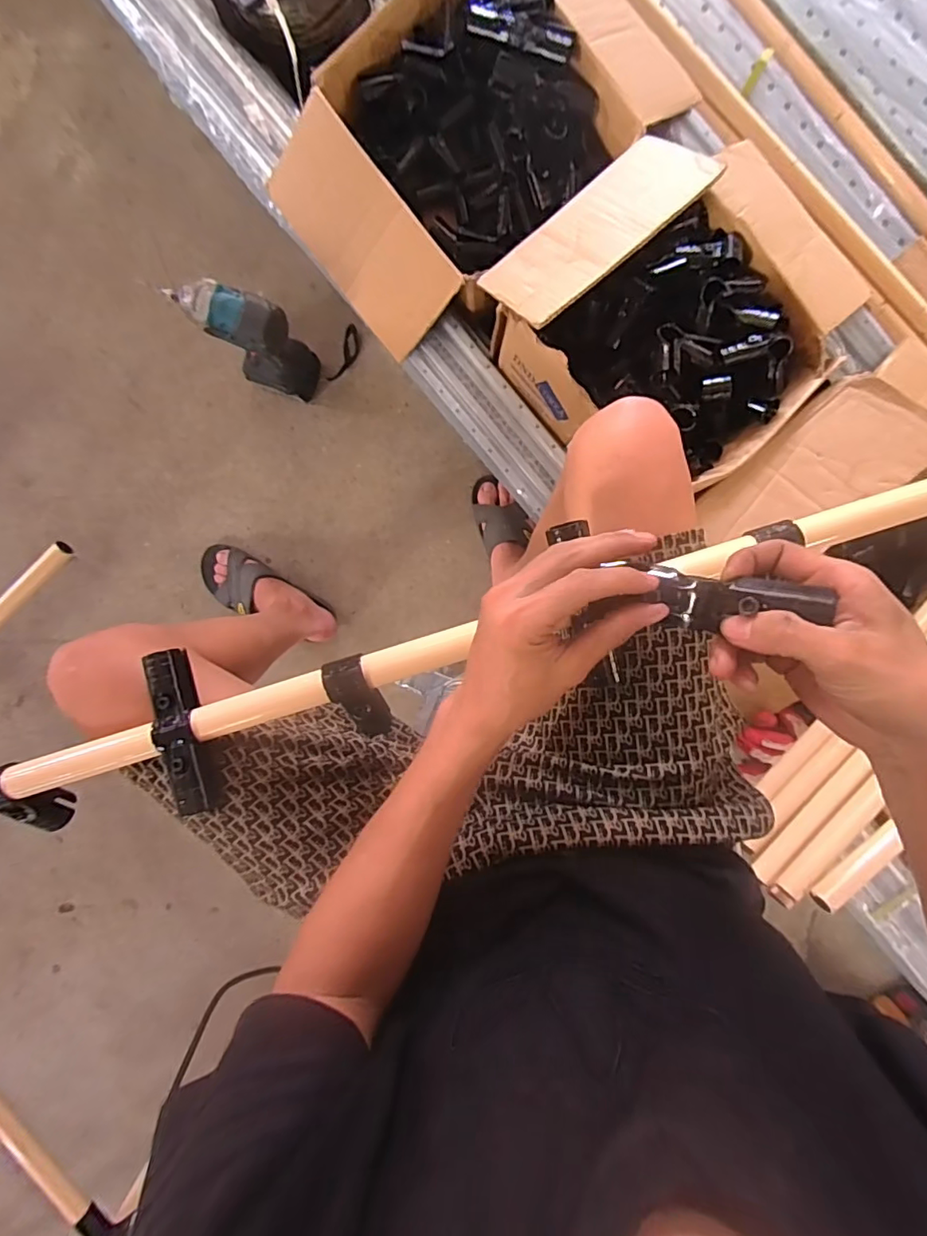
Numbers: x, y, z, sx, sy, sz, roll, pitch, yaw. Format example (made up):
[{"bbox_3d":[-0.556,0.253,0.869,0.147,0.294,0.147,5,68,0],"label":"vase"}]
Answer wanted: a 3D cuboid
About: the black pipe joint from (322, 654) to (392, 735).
[{"bbox_3d":[-0.084,0.069,0.448,0.033,0.024,0.085,-22,129,6],"label":"black pipe joint"}]

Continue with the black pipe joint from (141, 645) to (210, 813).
[{"bbox_3d":[-0.228,0.090,0.433,0.025,0.034,0.131,-17,79,6],"label":"black pipe joint"}]

